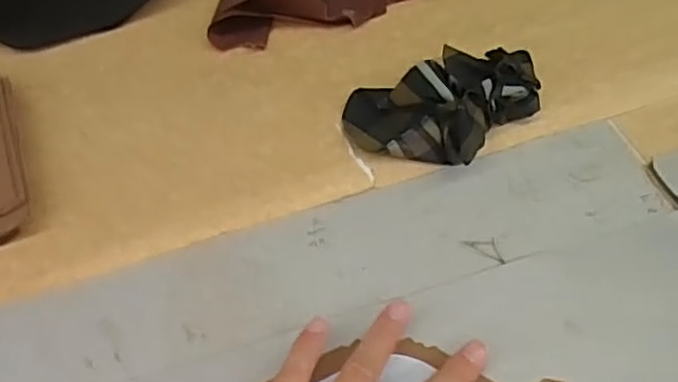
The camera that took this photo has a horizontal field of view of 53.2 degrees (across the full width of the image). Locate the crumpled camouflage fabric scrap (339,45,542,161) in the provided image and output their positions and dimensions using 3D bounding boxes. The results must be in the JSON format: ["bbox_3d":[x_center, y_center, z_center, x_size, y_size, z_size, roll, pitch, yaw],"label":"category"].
[{"bbox_3d":[0.068,-0.051,0.406,0.120,0.044,0.073,-12,53,-7],"label":"crumpled camouflage fabric scrap"}]

